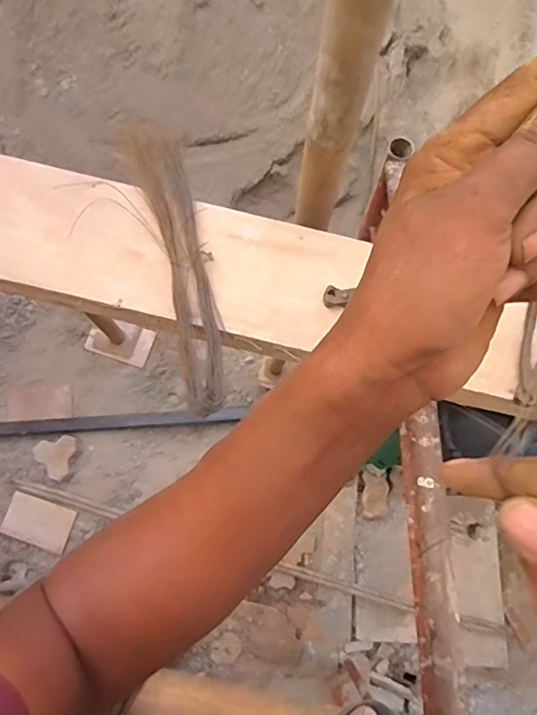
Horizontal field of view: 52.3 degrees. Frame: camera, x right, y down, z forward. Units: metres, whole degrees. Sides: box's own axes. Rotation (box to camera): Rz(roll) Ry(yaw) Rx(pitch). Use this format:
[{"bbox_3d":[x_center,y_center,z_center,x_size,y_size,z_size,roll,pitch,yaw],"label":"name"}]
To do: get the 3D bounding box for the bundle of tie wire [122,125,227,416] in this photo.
[{"bbox_3d":[-0.122,-0.139,0.764,0.075,0.033,0.432,-15,78,-5],"label":"bundle of tie wire"}]

